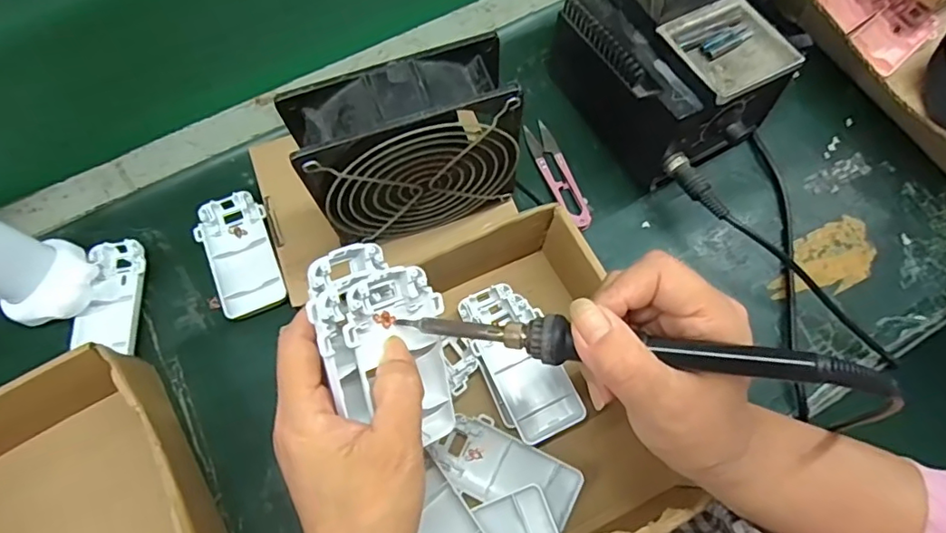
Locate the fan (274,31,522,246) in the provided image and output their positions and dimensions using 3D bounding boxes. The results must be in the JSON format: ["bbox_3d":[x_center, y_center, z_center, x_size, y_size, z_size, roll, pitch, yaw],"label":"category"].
[{"bbox_3d":[-0.036,-0.065,0.321,0.116,0.109,0.046,-19,72,-9],"label":"fan"}]

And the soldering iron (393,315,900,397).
[{"bbox_3d":[0.065,0.036,0.244,0.207,0.015,0.018,4,69,16],"label":"soldering iron"}]

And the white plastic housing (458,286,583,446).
[{"bbox_3d":[0.032,0.063,0.380,0.047,0.024,0.109,-23,73,-10],"label":"white plastic housing"}]

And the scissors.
[{"bbox_3d":[0.069,-0.075,0.445,0.023,0.011,0.103,-19,72,-9],"label":"scissors"}]

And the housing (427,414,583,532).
[{"bbox_3d":[0.021,0.133,0.359,0.095,0.015,0.046,29,72,8],"label":"housing"}]

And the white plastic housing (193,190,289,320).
[{"bbox_3d":[-0.174,-0.010,0.415,0.047,0.014,0.093,-23,73,-10],"label":"white plastic housing"}]

